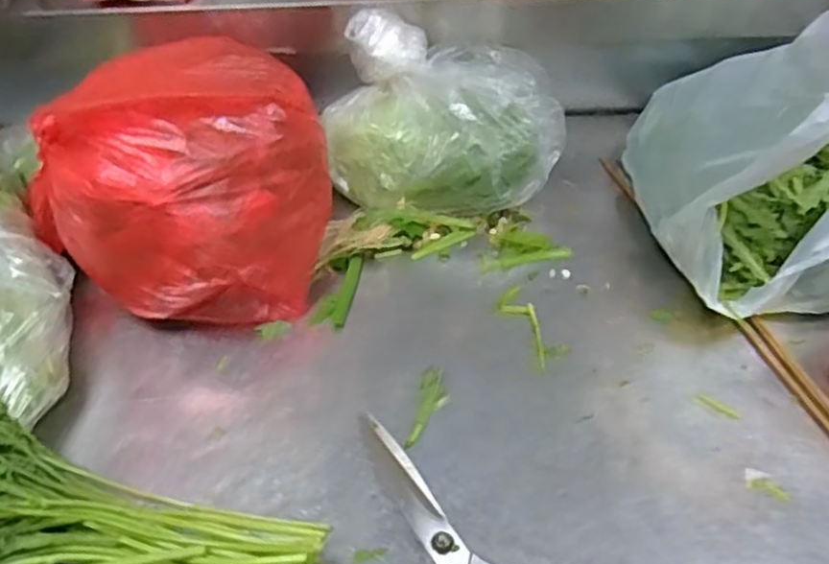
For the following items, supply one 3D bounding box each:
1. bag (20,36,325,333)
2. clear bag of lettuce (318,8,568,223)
[{"bbox_3d":[-0.158,-0.069,0.526,0.179,0.147,0.187,26,55,23],"label":"bag"},{"bbox_3d":[0.024,-0.124,0.584,0.180,0.121,0.113,0,49,3],"label":"clear bag of lettuce"}]

